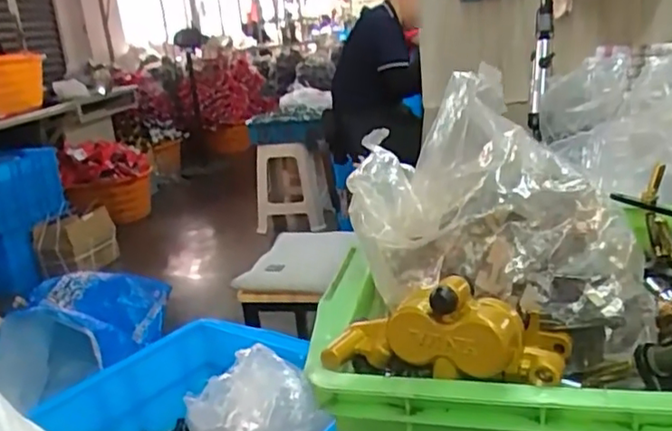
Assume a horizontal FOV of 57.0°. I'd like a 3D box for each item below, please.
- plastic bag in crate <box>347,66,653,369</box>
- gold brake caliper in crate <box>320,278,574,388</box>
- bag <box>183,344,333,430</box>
[{"bbox_3d":[0.092,-0.009,0.389,0.172,0.105,0.184,-3,18,9],"label":"plastic bag in crate"},{"bbox_3d":[0.056,0.052,0.314,0.117,0.045,0.047,-2,18,14],"label":"gold brake caliper in crate"},{"bbox_3d":[-0.114,0.261,0.847,0.172,0.090,0.126,9,23,40],"label":"bag"}]

